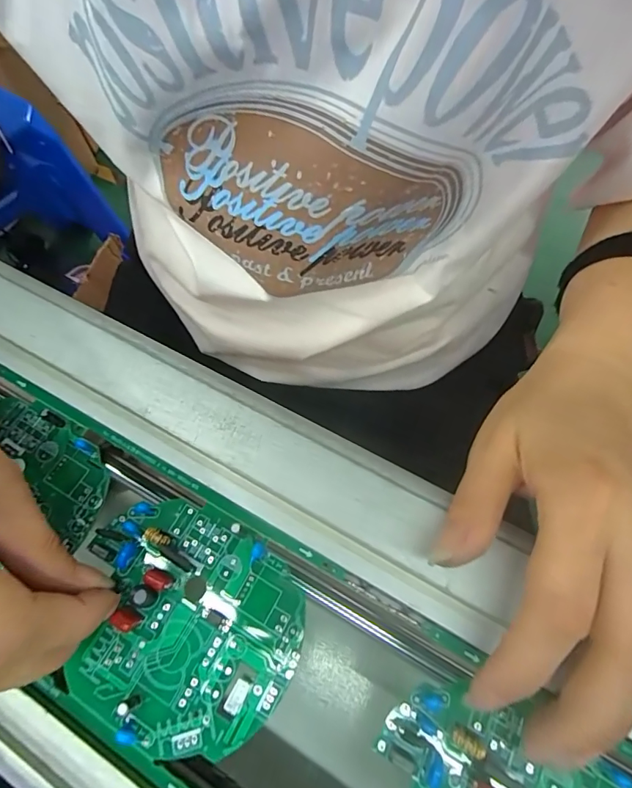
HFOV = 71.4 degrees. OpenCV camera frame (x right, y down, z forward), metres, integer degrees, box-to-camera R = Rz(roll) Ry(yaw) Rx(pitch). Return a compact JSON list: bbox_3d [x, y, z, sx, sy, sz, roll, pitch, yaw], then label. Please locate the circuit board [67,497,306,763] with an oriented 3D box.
[{"bbox_3d":[-0.054,0.091,0.177,0.093,0.007,0.080,25,71,12],"label":"circuit board"}]

